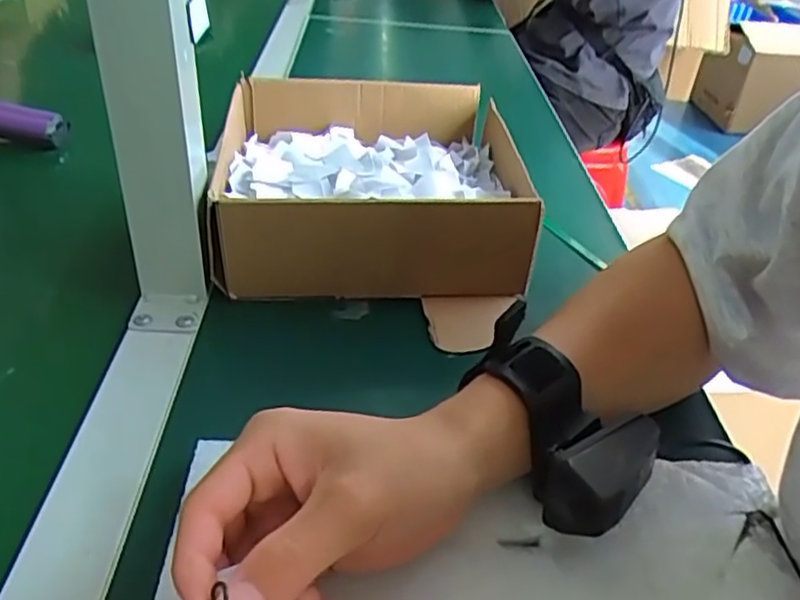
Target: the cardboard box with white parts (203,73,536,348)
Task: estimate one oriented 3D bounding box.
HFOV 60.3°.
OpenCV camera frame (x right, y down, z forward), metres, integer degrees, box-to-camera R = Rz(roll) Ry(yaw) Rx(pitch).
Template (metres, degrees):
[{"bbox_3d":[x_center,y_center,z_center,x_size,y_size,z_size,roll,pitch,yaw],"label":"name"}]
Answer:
[{"bbox_3d":[-0.016,-0.096,0.516,0.219,0.073,0.240,-1,37,-6],"label":"cardboard box with white parts"}]

